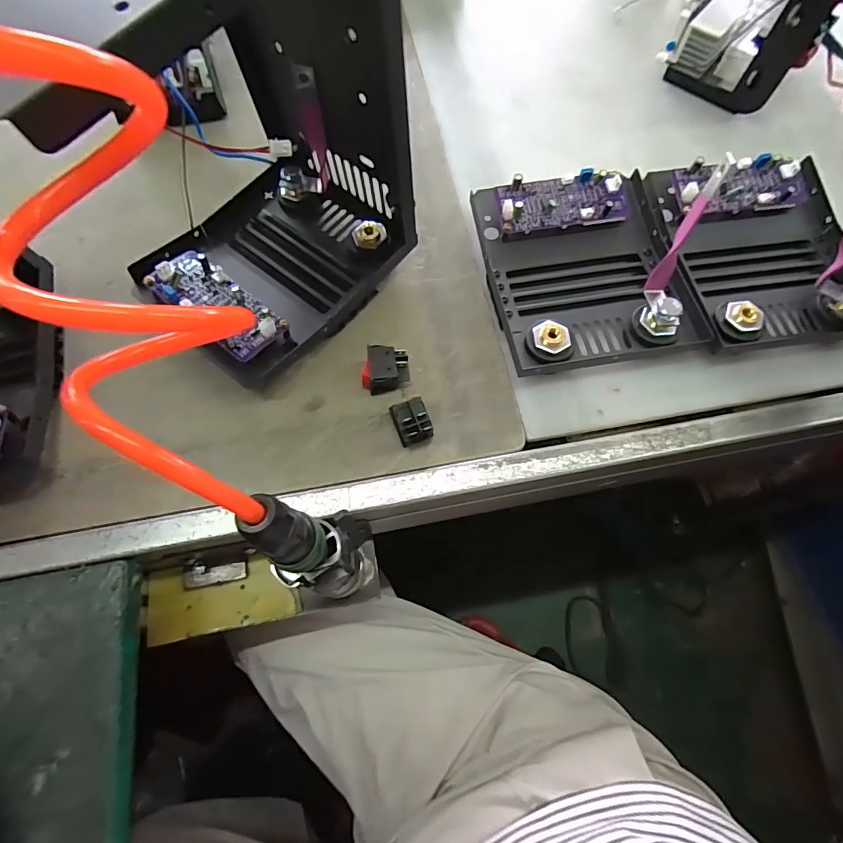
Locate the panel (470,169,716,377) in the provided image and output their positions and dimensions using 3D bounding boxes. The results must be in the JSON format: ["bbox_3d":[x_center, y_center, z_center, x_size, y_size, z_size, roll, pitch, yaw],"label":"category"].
[{"bbox_3d":[0.132,-0.126,0.378,0.153,0.044,0.178,-8,69,-4],"label":"panel"}]

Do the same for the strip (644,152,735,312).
[{"bbox_3d":[0.188,-0.130,0.324,0.017,0.103,0.015,13,42,2],"label":"strip"}]

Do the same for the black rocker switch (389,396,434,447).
[{"bbox_3d":[-0.007,0.001,0.334,0.025,0.036,0.028,-23,71,-9],"label":"black rocker switch"}]

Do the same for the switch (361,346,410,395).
[{"bbox_3d":[-0.027,-0.038,0.354,0.035,0.027,0.031,0,69,-1],"label":"switch"}]

